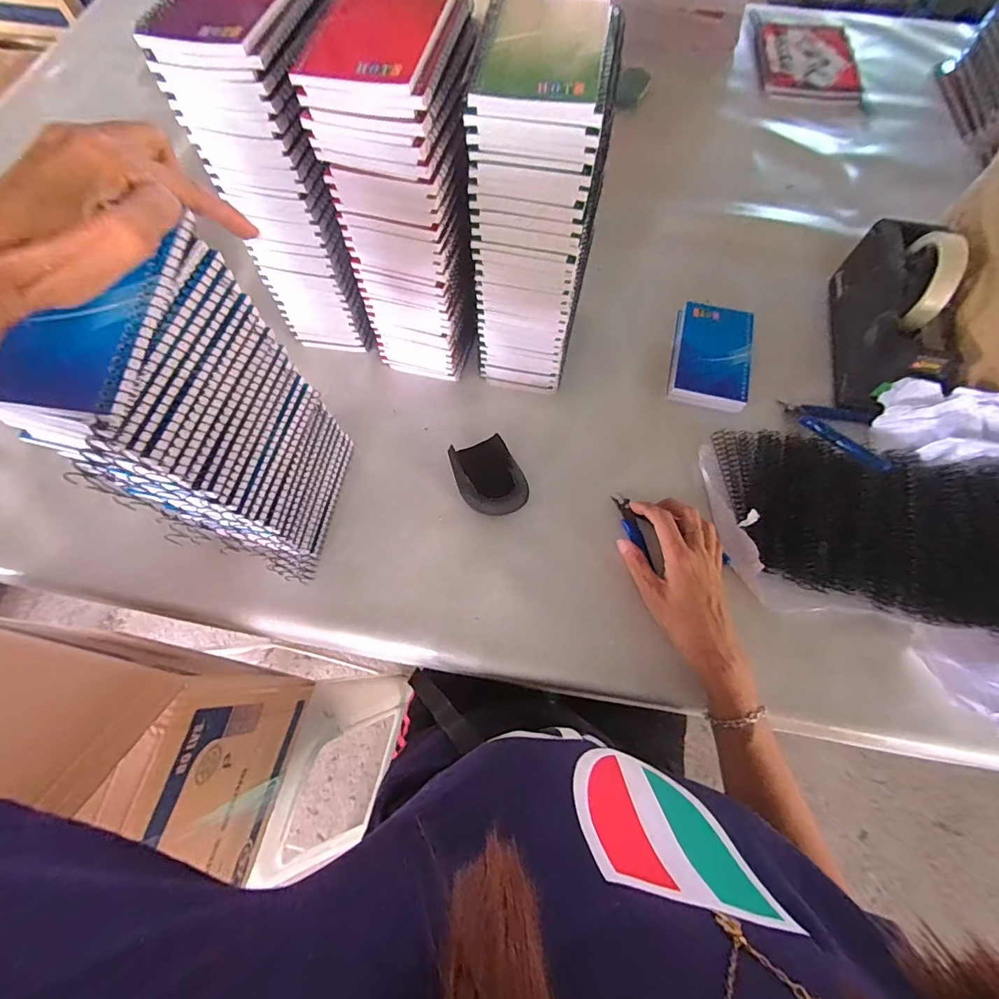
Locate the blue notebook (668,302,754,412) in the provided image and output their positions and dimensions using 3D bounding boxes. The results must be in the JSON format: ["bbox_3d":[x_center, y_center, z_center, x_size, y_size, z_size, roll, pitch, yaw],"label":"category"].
[{"bbox_3d":[0.247,-0.169,0.548,0.085,0.023,0.141,14,68,5],"label":"blue notebook"}]

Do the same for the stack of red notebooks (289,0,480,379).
[{"bbox_3d":[-0.077,-0.252,0.437,0.116,0.296,0.123,3,68,0],"label":"stack of red notebooks"}]

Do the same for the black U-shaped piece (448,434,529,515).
[{"bbox_3d":[-0.010,-0.020,0.491,0.064,0.028,0.081,-23,70,-10],"label":"black U-shaped piece"}]

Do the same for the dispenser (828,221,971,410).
[{"bbox_3d":[0.427,-0.207,0.502,0.067,0.115,0.204,7,68,2],"label":"dispenser"}]

